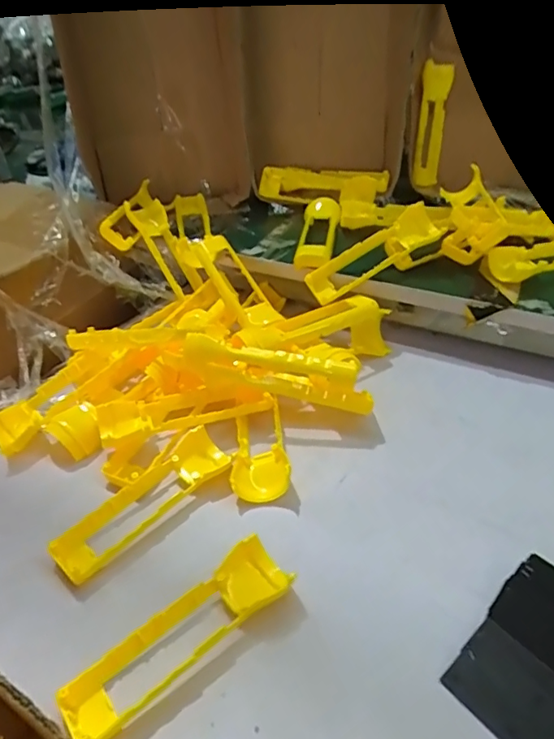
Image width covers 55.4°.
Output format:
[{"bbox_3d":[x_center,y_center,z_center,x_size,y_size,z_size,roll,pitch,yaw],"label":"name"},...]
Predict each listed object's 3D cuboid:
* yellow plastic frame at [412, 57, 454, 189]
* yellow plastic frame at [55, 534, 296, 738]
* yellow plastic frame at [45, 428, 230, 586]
[{"bbox_3d":[0.224,-0.348,0.757,0.061,0.160,0.018,-6,23,-31],"label":"yellow plastic frame"},{"bbox_3d":[-0.063,0.179,0.352,0.158,0.028,0.044,-29,44,-28],"label":"yellow plastic frame"},{"bbox_3d":[-0.109,0.112,0.444,0.045,0.029,0.158,29,48,35],"label":"yellow plastic frame"}]

